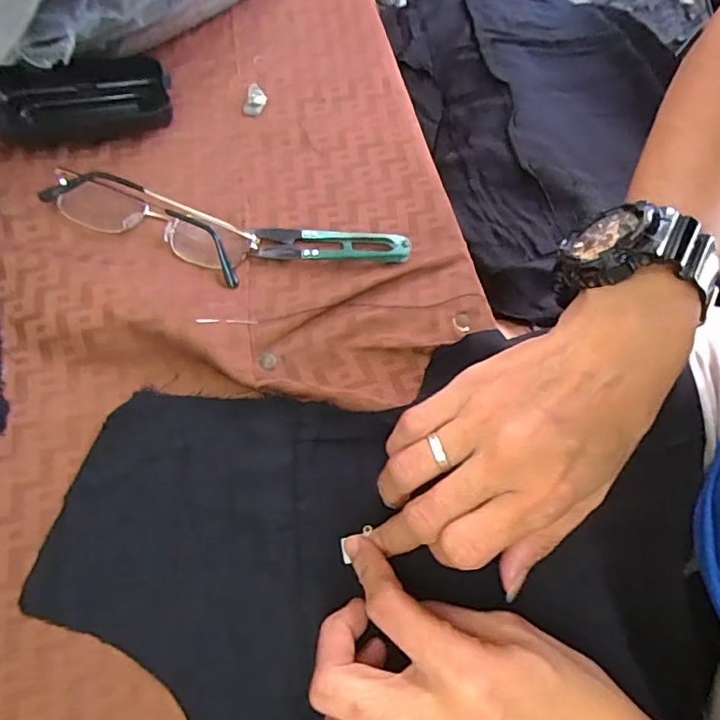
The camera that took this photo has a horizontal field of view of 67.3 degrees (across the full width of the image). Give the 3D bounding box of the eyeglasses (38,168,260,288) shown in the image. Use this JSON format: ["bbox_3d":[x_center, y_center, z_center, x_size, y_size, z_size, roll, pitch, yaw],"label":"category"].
[{"bbox_3d":[-0.129,-0.087,0.332,0.126,0.022,0.033,22,67,6],"label":"eyeglasses"}]

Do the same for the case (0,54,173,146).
[{"bbox_3d":[-0.186,-0.173,0.364,0.114,0.030,0.049,-10,67,-7],"label":"case"}]

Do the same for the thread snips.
[{"bbox_3d":[-0.018,-0.073,0.344,0.098,0.009,0.022,1,66,-3],"label":"thread snips"}]

